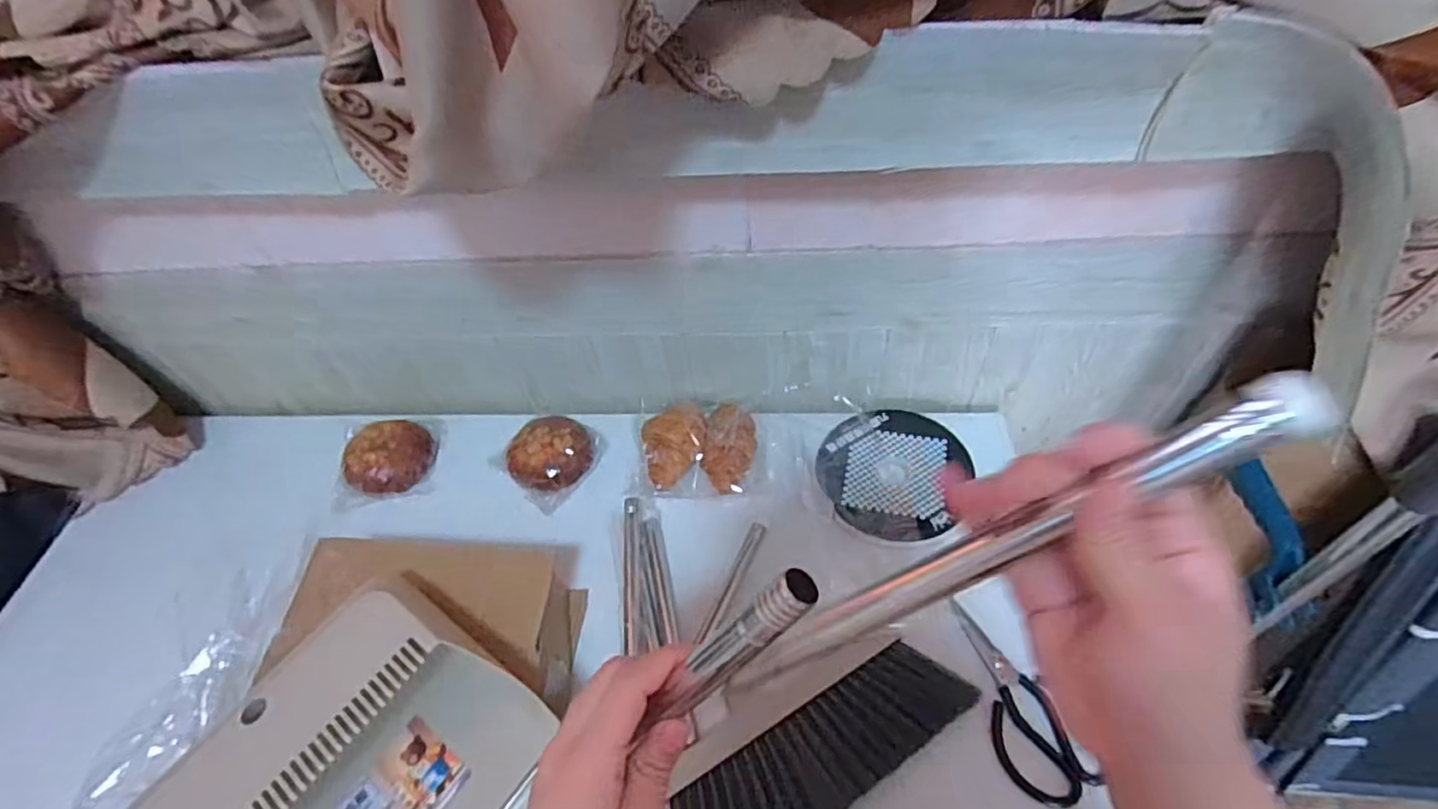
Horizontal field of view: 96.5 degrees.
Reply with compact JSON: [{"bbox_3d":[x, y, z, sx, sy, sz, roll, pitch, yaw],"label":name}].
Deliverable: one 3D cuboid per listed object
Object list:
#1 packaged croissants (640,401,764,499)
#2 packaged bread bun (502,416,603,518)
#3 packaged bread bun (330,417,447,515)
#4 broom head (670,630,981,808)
[{"bbox_3d":[-0.025,0.040,0.780,0.154,0.042,0.136,-4,51,3],"label":"packaged croissants"},{"bbox_3d":[-0.203,0.061,0.793,0.089,0.047,0.111,33,62,28],"label":"packaged bread bun"},{"bbox_3d":[-0.425,0.064,0.821,0.129,0.048,0.123,-11,51,-3],"label":"packaged bread bun"},{"bbox_3d":[0.078,0.301,0.580,0.285,0.027,0.121,-28,54,-16],"label":"broom head"}]

